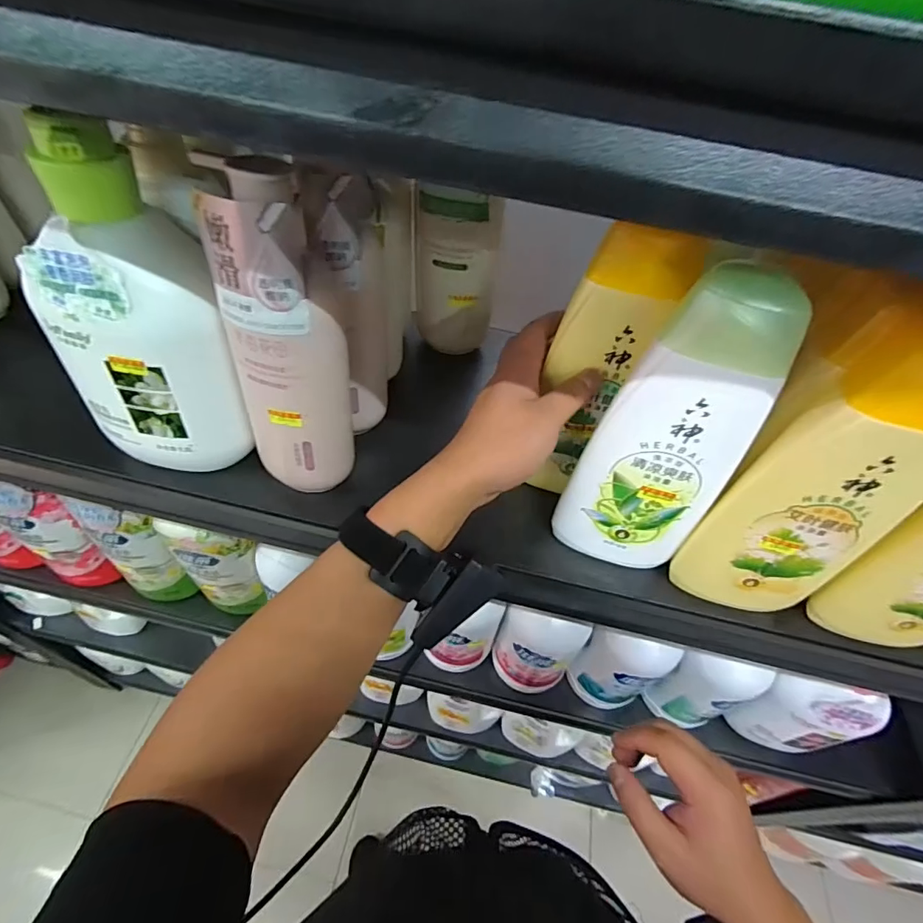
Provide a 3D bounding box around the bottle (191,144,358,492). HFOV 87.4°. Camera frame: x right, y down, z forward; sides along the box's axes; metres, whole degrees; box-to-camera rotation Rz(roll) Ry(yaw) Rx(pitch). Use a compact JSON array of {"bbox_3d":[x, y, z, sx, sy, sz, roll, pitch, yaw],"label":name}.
[{"bbox_3d":[-0.108,-0.061,0.296,0.057,0.206,0.043,20,53,10],"label":"bottle"}]

